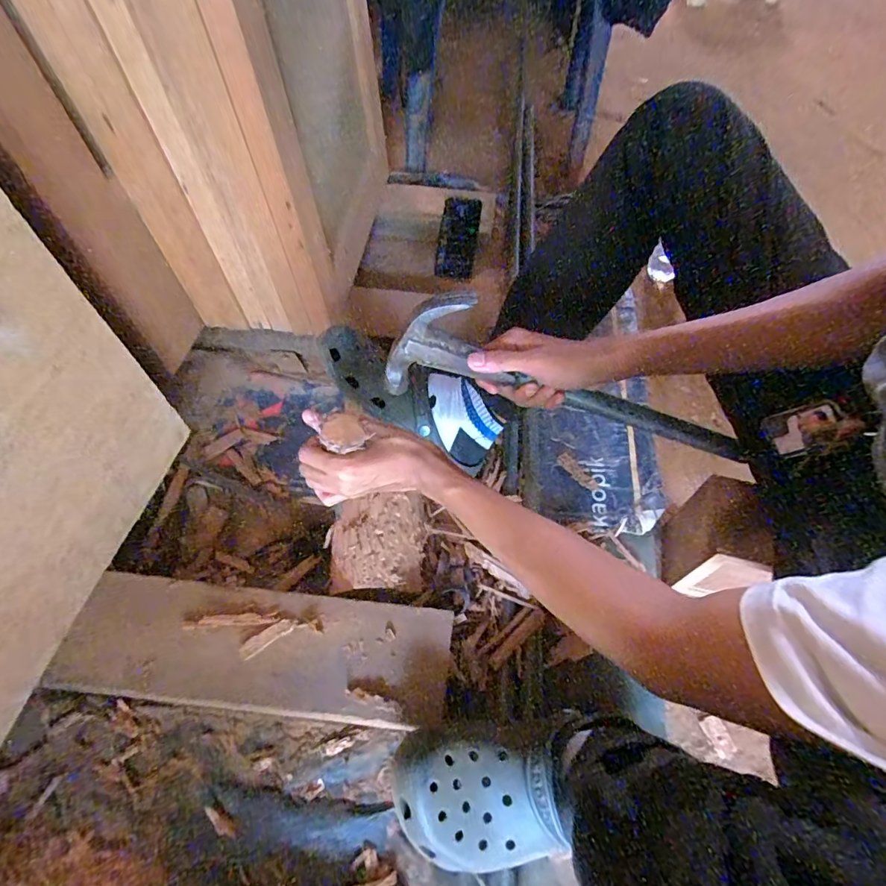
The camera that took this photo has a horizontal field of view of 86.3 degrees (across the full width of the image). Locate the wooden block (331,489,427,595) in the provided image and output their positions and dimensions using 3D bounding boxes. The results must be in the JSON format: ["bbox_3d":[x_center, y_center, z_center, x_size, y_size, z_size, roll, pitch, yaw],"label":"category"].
[{"bbox_3d":[-0.079,0.129,0.598,0.116,0.049,0.120,-2,56,-3],"label":"wooden block"}]

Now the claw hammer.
[{"bbox_3d":[0.129,-0.046,0.447,0.356,0.112,0.032,16,56,-9],"label":"claw hammer"}]

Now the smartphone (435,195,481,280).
[{"bbox_3d":[0.031,-0.409,0.943,0.075,0.014,0.193,9,80,-9],"label":"smartphone"}]

